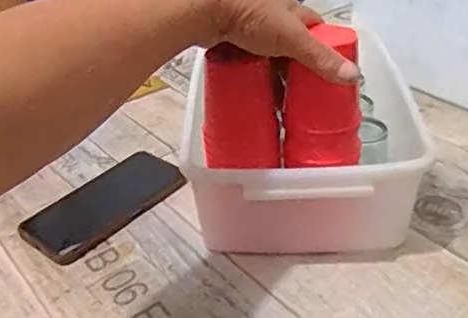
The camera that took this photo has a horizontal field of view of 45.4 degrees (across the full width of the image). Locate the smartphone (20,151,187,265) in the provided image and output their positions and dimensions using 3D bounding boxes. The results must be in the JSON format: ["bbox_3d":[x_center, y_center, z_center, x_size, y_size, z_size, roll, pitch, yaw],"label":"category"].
[{"bbox_3d":[-0.130,0.044,0.568,0.076,0.013,0.159,24,45,36],"label":"smartphone"}]

